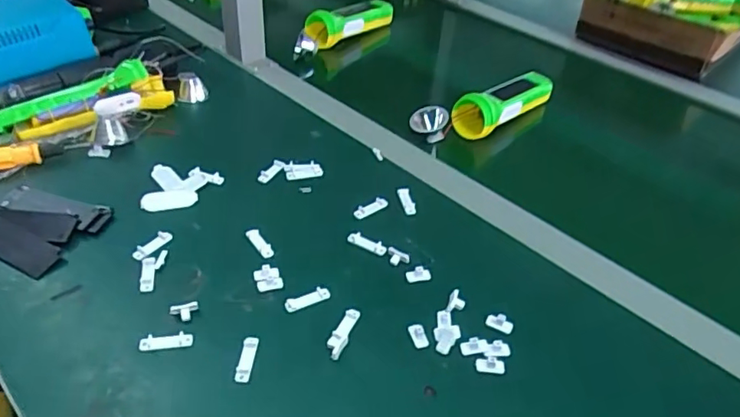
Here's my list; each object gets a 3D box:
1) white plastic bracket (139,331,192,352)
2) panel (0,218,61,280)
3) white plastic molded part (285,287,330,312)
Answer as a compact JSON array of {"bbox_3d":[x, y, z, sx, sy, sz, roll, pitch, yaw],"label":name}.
[{"bbox_3d":[-0.151,0.098,0.408,0.036,0.008,0.011,-6,44,-12],"label":"white plastic bracket"},{"bbox_3d":[-0.305,0.029,0.468,0.095,0.004,0.030,22,54,17],"label":"panel"},{"bbox_3d":[-0.051,0.073,0.446,0.038,0.004,0.011,-17,47,-22],"label":"white plastic molded part"}]

